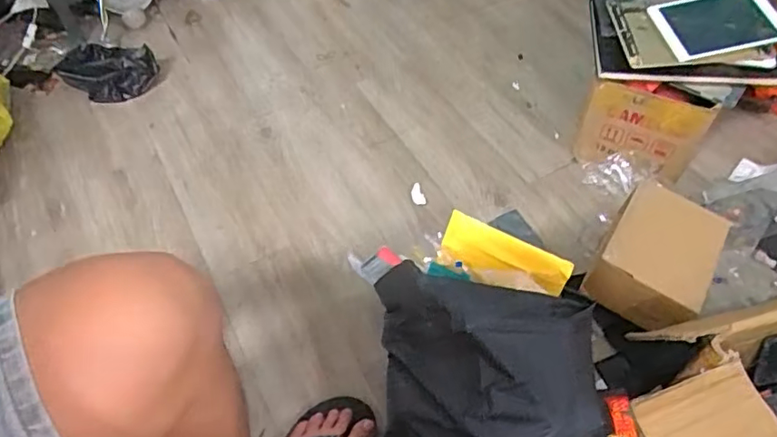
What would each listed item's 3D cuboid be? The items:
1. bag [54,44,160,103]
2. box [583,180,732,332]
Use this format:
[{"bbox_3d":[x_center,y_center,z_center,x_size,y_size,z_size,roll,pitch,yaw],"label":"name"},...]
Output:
[{"bbox_3d":[-0.644,-0.327,1.275,0.231,0.080,0.117,5,54,7],"label":"bag"},{"bbox_3d":[0.419,0.058,0.886,0.158,0.102,0.215,28,59,21],"label":"box"}]

